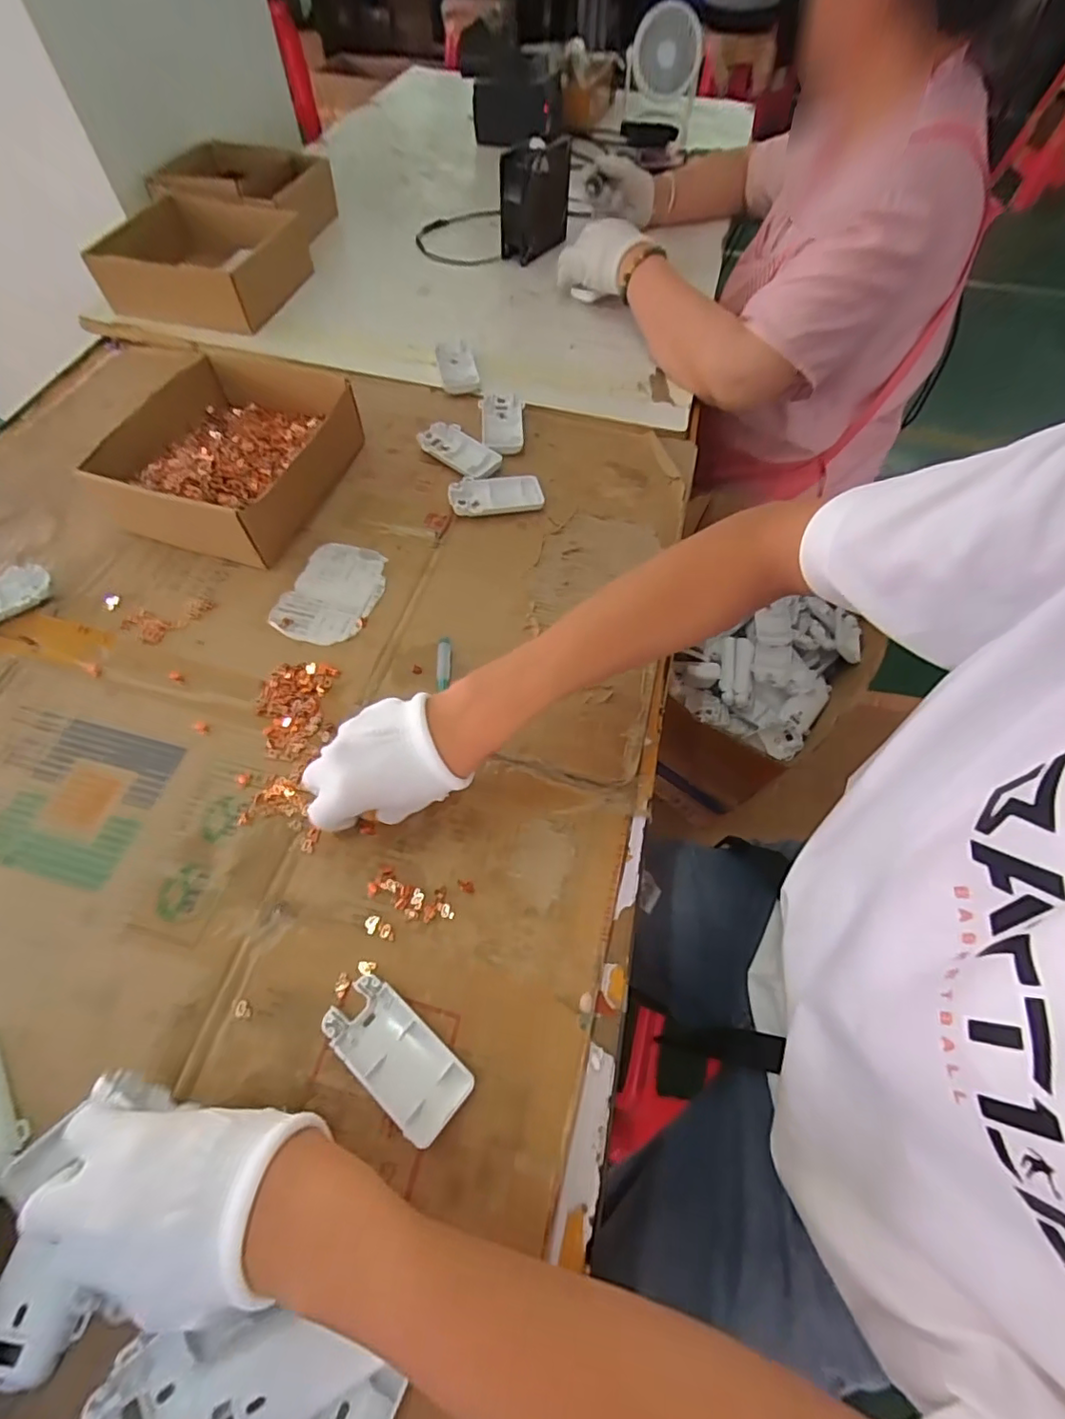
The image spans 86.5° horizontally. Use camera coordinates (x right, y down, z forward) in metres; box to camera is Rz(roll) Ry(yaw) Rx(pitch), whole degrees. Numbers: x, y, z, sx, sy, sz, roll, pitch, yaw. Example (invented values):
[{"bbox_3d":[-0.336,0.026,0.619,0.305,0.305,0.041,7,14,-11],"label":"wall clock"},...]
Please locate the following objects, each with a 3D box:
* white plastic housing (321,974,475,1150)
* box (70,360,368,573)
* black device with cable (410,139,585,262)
[{"bbox_3d":[-0.083,0.213,0.350,0.095,0.013,0.046,38,67,17],"label":"white plastic housing"},{"bbox_3d":[-0.309,-0.260,0.577,0.196,0.066,0.220,18,62,8],"label":"box"},{"bbox_3d":[-0.056,-0.746,0.824,0.235,0.118,0.129,-4,62,-4],"label":"black device with cable"}]

